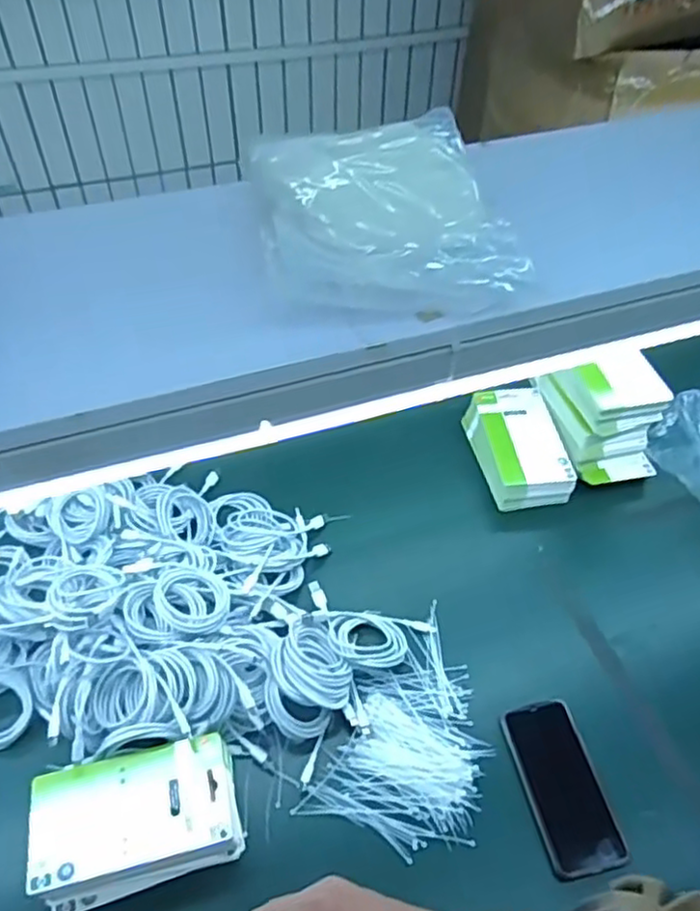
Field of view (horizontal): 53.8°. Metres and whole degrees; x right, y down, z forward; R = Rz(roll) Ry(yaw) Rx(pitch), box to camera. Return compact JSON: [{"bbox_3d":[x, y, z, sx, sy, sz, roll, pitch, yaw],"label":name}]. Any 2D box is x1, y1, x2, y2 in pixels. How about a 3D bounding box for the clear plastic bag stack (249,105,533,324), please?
[{"bbox_3d":[0.025,-0.200,0.562,0.191,0.036,0.213,-12,66,-5],"label":"clear plastic bag stack"}]

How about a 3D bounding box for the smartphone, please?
[{"bbox_3d":[0.220,0.339,0.716,0.079,0.008,0.165,-9,50,-8],"label":"smartphone"}]

